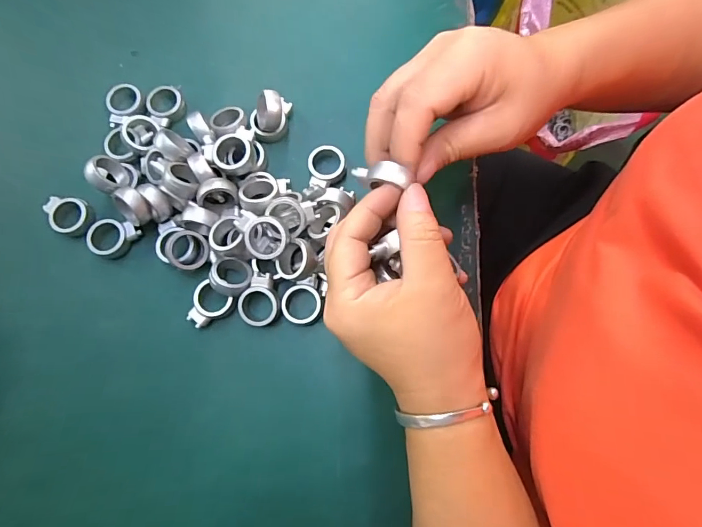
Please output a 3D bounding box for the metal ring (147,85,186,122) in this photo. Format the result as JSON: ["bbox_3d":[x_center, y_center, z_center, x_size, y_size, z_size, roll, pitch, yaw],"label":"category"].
[{"bbox_3d":[-0.134,-0.118,0.301,0.028,0.011,0.026,0,76,1],"label":"metal ring"}]

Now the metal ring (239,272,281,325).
[{"bbox_3d":[-0.059,0.024,0.264,0.026,0.015,0.032,-2,76,0],"label":"metal ring"}]

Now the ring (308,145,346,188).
[{"bbox_3d":[-0.017,-0.067,0.287,0.025,0.011,0.030,-2,76,0],"label":"ring"}]

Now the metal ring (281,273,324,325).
[{"bbox_3d":[-0.032,0.025,0.266,0.026,0.009,0.030,-17,77,-3],"label":"metal ring"}]

